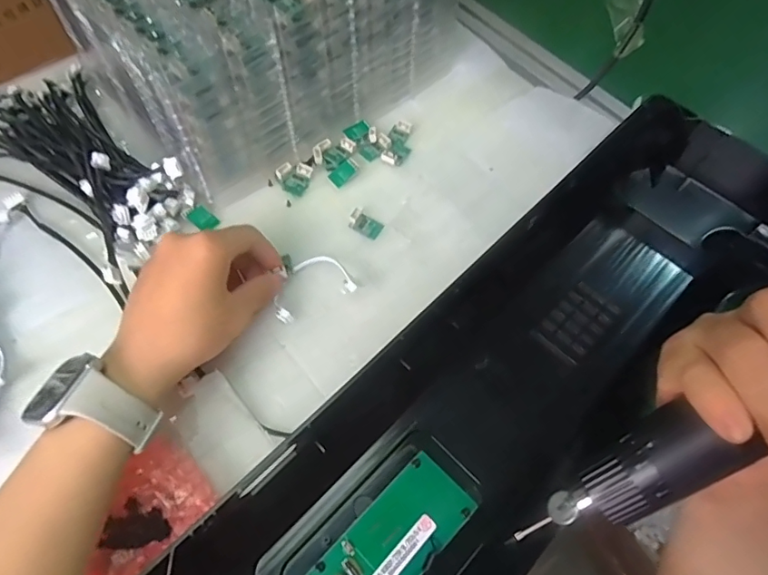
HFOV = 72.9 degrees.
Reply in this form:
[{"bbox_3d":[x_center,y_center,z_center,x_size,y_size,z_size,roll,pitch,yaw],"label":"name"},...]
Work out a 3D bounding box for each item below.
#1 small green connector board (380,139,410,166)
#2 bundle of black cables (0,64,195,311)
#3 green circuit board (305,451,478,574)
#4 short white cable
[{"bbox_3d":[0.012,-0.119,0.459,0.017,0.009,0.031,27,48,15],"label":"small green connector board"},{"bbox_3d":[-0.247,-0.104,0.426,0.243,0.041,0.124,34,64,18],"label":"bundle of black cables"},{"bbox_3d":[0.002,0.150,0.301,0.046,0.009,0.108,40,66,21],"label":"green circuit board"},{"bbox_3d":[-0.054,-0.005,0.381,0.059,0.019,0.046,-17,60,-11],"label":"short white cable"}]

